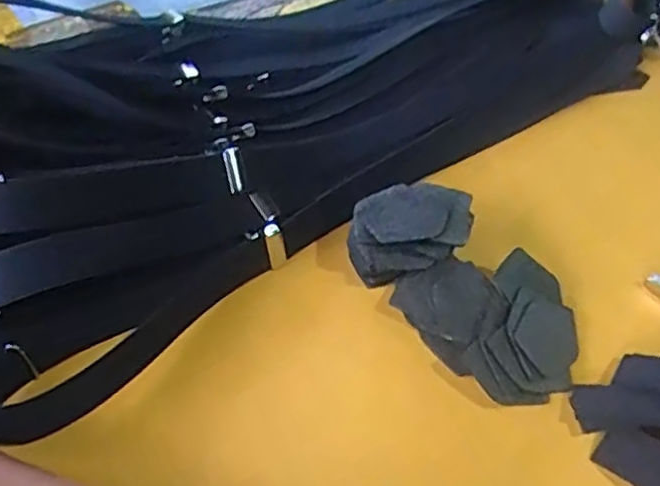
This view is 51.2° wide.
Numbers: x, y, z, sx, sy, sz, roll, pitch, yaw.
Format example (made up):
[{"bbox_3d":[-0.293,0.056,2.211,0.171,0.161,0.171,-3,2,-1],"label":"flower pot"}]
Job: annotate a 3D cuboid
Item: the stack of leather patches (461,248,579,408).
[{"bbox_3d":[0.107,0.050,0.376,0.059,0.013,0.086,37,56,-5],"label":"stack of leather patches"}]

